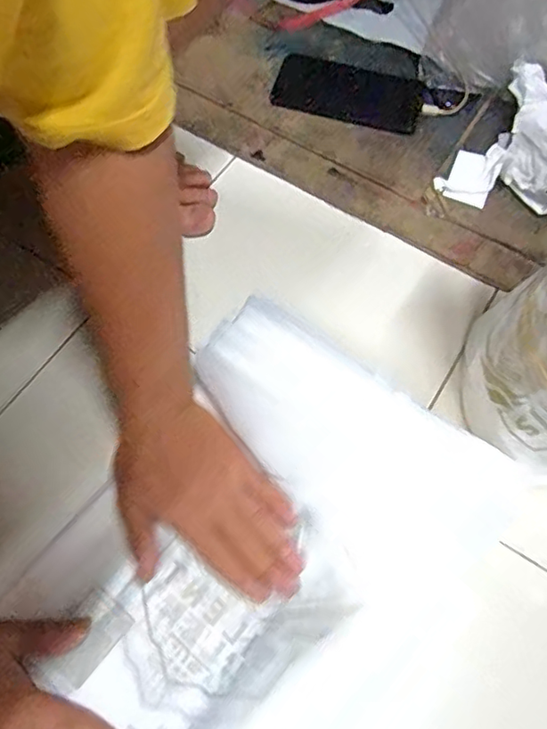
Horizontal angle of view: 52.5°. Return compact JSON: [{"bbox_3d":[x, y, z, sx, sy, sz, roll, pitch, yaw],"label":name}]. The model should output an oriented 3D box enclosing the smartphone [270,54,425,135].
[{"bbox_3d":[0.084,-0.304,0.628,0.164,0.011,0.077,19,66,8],"label":"smartphone"}]

